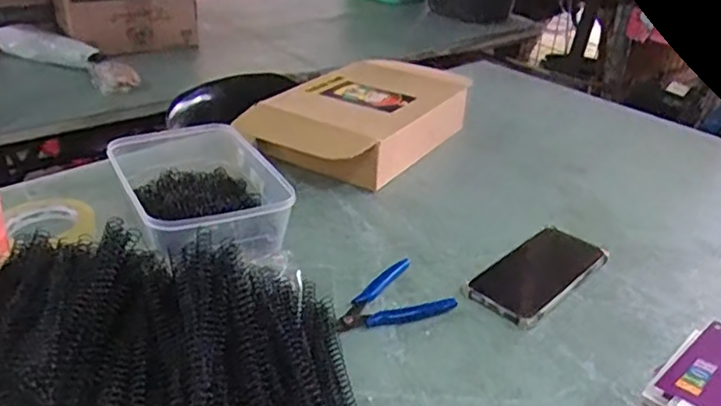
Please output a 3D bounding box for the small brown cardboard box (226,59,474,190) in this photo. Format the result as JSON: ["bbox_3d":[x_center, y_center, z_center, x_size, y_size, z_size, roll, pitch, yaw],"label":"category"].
[{"bbox_3d":[0.001,-0.131,0.956,0.226,0.081,0.319,22,33,28],"label":"small brown cardboard box"}]

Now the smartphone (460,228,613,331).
[{"bbox_3d":[0.193,0.074,0.672,0.080,0.018,0.175,28,36,36],"label":"smartphone"}]

